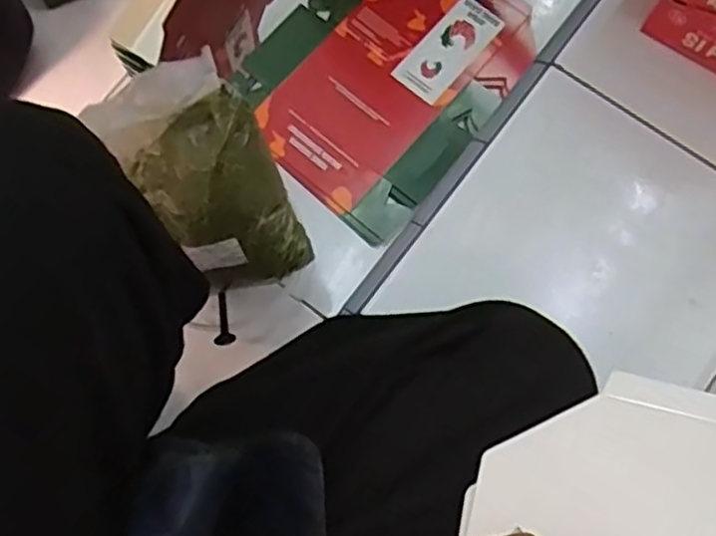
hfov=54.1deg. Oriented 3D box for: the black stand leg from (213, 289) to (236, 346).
[{"bbox_3d":[-0.132,0.047,0.684,0.018,0.109,0.019,-4,110,-11],"label":"black stand leg"}]

